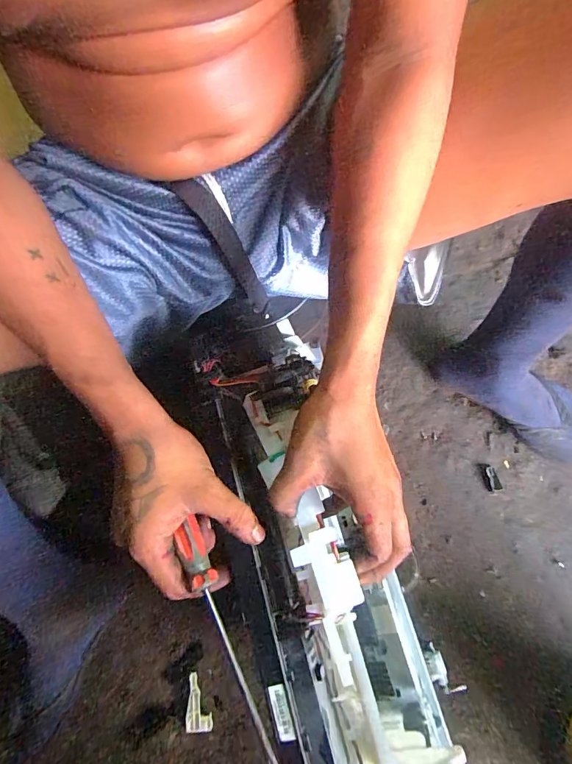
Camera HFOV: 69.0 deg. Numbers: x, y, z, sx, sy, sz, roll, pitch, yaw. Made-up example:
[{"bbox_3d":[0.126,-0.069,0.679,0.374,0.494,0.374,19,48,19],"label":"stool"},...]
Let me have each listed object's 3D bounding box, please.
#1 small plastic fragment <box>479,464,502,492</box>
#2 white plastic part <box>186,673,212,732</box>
[{"bbox_3d":[0.304,0.143,0.619,0.022,0.004,0.039,-14,74,2],"label":"small plastic fragment"},{"bbox_3d":[-0.122,0.447,0.582,0.033,0.016,0.073,-8,74,3],"label":"white plastic part"}]

